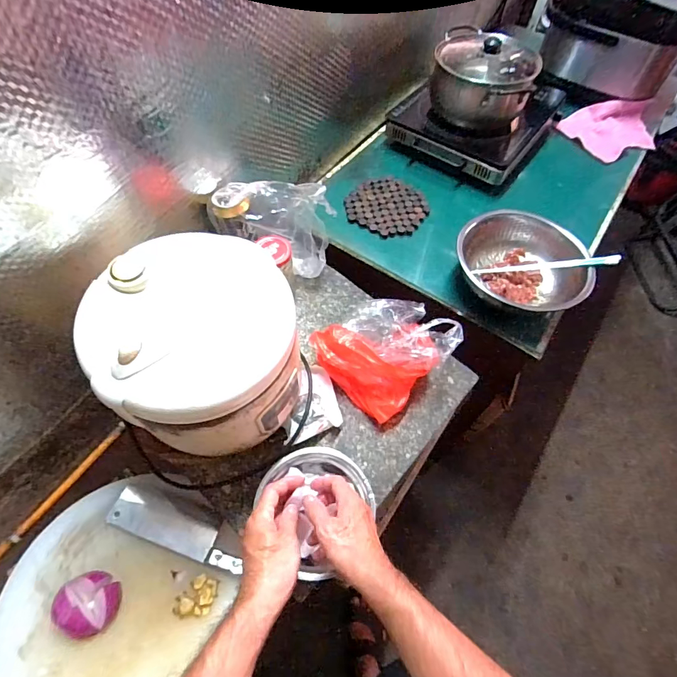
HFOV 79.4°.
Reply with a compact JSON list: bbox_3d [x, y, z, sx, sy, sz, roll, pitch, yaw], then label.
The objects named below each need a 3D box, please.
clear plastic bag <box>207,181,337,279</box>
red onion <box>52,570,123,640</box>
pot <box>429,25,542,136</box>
[{"bbox_3d":[-0.116,-0.208,0.723,0.203,0.141,0.115,2,59,-2],"label":"clear plastic bag"},{"bbox_3d":[-0.347,0.367,0.566,0.073,0.035,0.074,1,59,-2],"label":"red onion"},{"bbox_3d":[0.323,-0.581,0.930,0.212,0.168,0.212,1,59,-2],"label":"pot"}]

